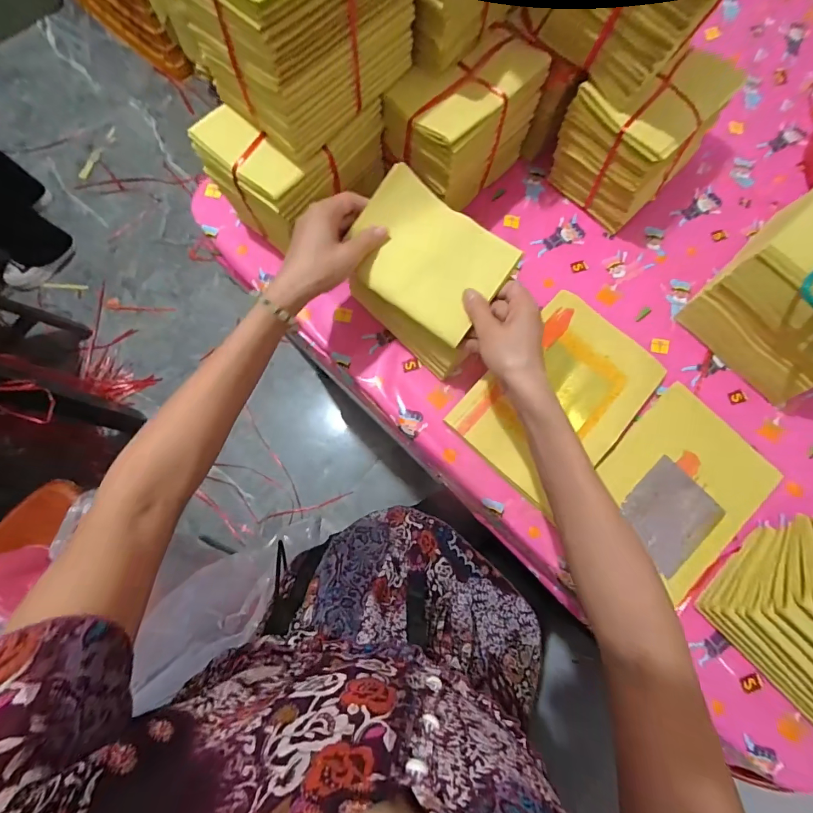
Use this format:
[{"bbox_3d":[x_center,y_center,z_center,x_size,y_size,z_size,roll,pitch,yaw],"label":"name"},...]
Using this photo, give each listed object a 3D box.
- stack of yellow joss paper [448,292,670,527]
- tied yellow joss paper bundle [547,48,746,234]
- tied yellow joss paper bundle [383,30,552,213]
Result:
[{"bbox_3d":[0.180,-0.009,0.484,0.162,0.031,0.231,42,81,7],"label":"stack of yellow joss paper"},{"bbox_3d":[0.292,-0.339,0.511,0.160,0.127,0.129,-40,82,-8],"label":"tied yellow joss paper bundle"},{"bbox_3d":[0.066,-0.334,0.496,0.097,0.142,0.169,43,81,8],"label":"tied yellow joss paper bundle"}]

